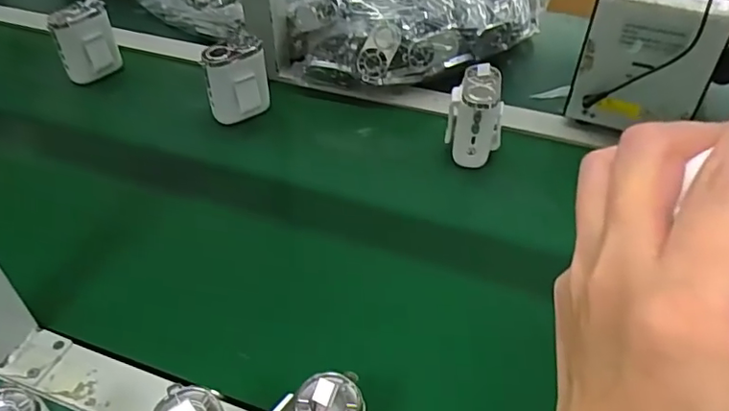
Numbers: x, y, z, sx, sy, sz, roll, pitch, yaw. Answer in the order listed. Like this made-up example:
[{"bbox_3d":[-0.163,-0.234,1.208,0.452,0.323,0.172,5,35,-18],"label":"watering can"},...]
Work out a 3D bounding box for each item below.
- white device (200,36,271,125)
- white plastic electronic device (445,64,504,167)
[{"bbox_3d":[-0.141,-0.140,0.623,0.067,0.081,0.043,-9,44,-9],"label":"white device"},{"bbox_3d":[0.115,-0.091,0.576,0.055,0.088,0.053,8,44,9],"label":"white plastic electronic device"}]

